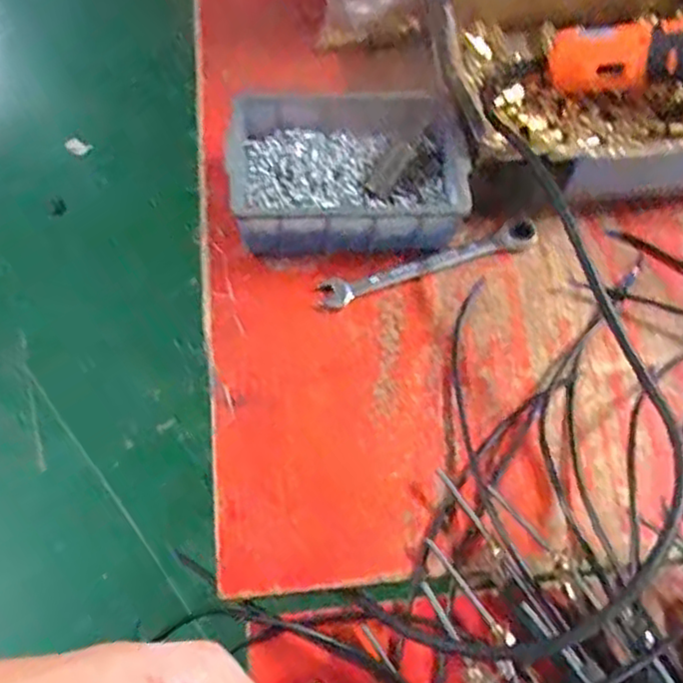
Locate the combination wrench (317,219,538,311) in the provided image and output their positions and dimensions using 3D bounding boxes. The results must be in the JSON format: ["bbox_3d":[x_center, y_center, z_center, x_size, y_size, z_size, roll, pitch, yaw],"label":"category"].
[{"bbox_3d":[0.058,-0.052,0.463,0.152,0.004,0.020,-18,66,-11],"label":"combination wrench"}]

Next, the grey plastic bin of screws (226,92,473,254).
[{"bbox_3d":[0.003,-0.108,0.462,0.150,0.052,0.106,-7,65,-6],"label":"grey plastic bin of screws"}]

